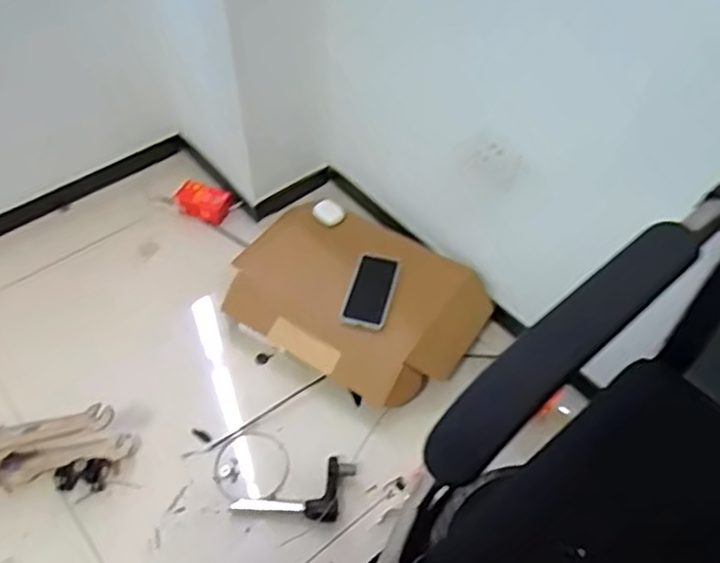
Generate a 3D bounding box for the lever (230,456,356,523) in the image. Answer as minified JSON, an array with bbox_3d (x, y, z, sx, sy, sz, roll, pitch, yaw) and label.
[{"bbox_3d":[-0.093,0.348,1.039,0.202,0.041,0.096,-20,54,-17],"label":"lever"}]

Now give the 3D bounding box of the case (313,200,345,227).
[{"bbox_3d":[-0.061,-0.138,1.318,0.051,0.024,0.056,-33,59,-25],"label":"case"}]

